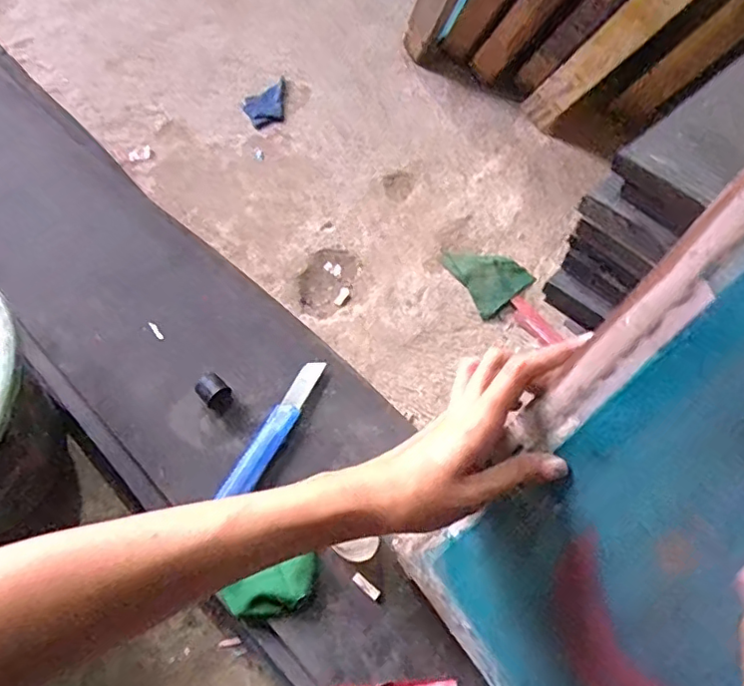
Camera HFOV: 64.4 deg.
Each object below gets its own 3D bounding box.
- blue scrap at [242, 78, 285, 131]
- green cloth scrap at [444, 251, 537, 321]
[{"bbox_3d":[-0.129,-0.303,0.754,0.069,0.016,0.043,-38,68,-14],"label":"blue scrap"},{"bbox_3d":[0.119,-0.075,0.625,0.061,0.012,0.083,-35,68,-13],"label":"green cloth scrap"}]

